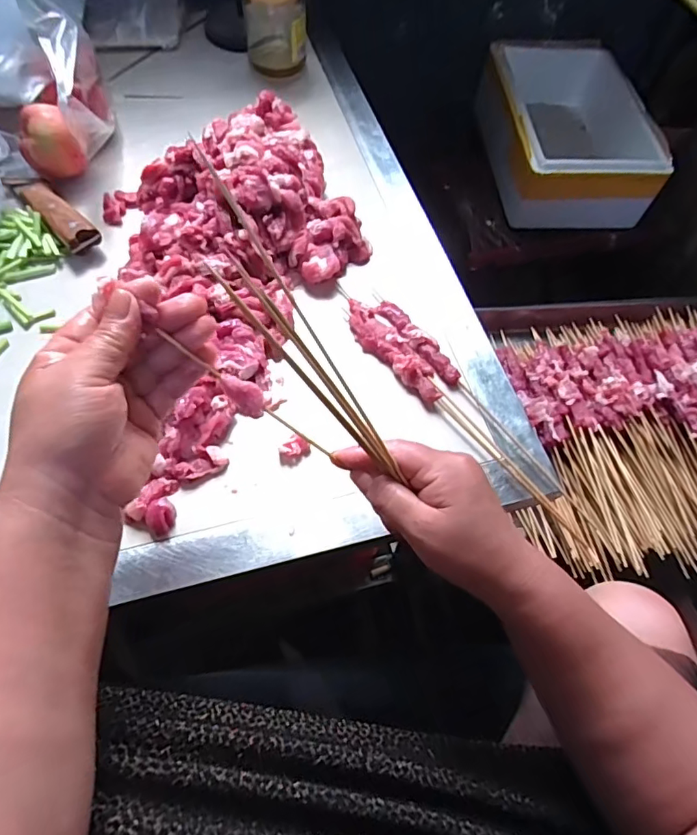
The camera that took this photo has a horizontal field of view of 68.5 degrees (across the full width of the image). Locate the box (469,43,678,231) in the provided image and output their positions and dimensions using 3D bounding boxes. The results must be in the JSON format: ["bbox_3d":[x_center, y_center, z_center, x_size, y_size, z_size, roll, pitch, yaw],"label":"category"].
[{"bbox_3d":[0.372,-0.509,0.908,0.232,0.132,0.359,-7,61,-7],"label":"box"}]

